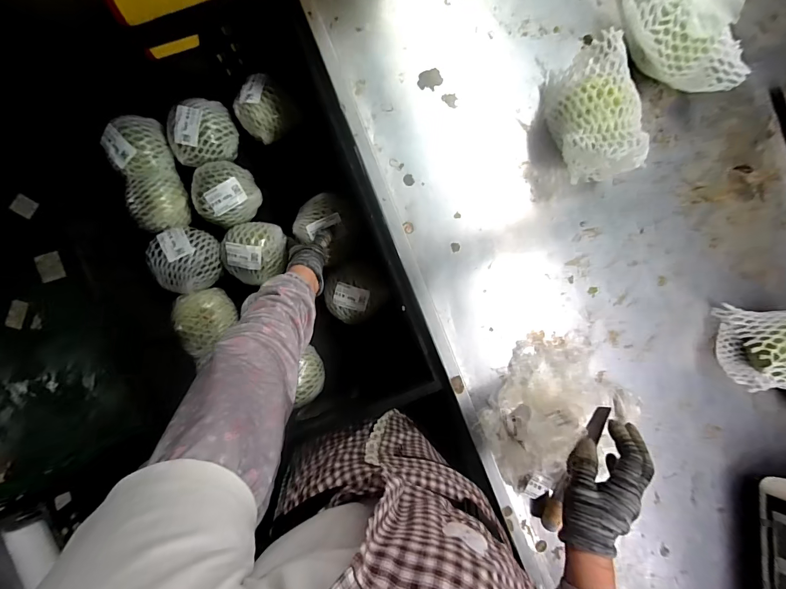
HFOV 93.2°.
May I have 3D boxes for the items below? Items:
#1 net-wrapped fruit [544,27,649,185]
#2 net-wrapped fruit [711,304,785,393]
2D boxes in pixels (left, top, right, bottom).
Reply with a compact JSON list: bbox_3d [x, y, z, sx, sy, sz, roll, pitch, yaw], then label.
[{"bbox_3d":[0.265,-0.239,0.502,0.103,0.099,0.167,-14,93,-5],"label":"net-wrapped fruit"},{"bbox_3d":[0.565,0.082,0.538,0.141,0.105,0.112,7,90,-7],"label":"net-wrapped fruit"}]

